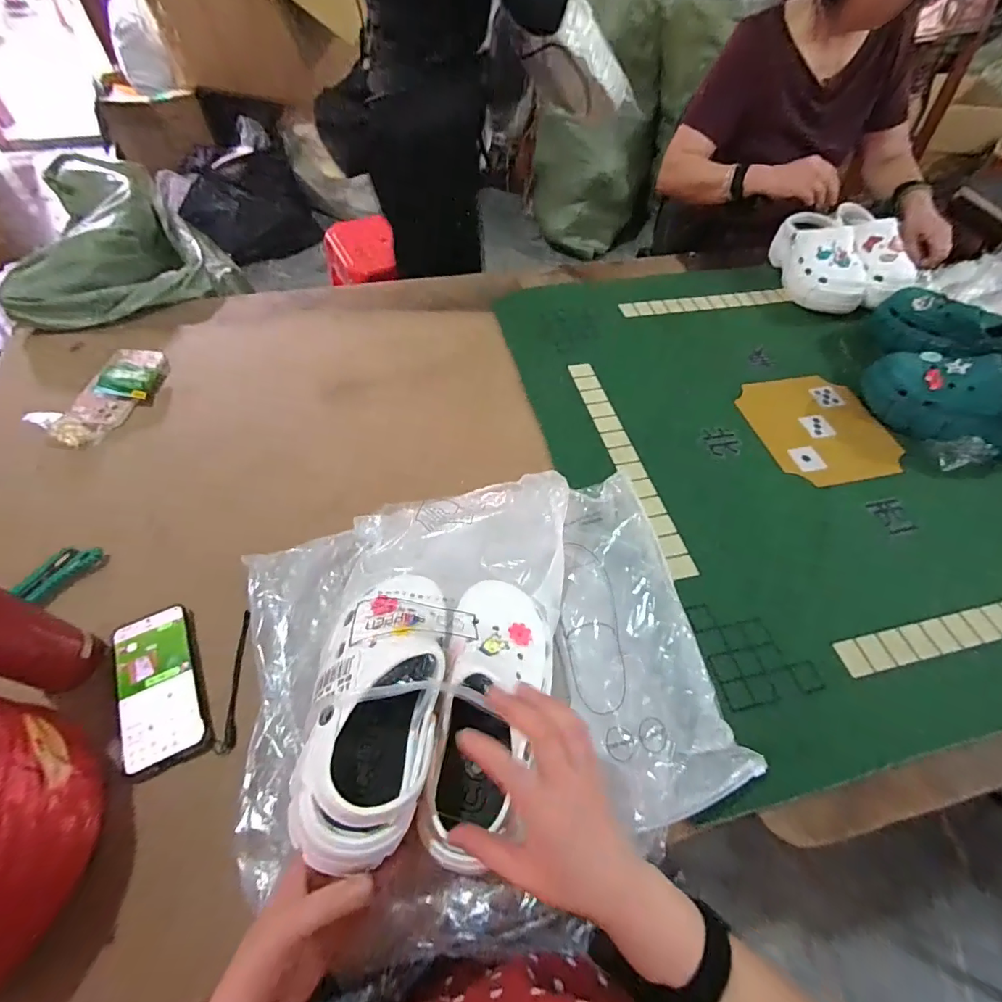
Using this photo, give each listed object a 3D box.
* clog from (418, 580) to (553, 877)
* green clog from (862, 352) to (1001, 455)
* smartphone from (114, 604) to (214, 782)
[{"bbox_3d":[-0.011,0.177,0.432,0.098,0.075,0.243,12,56,6],"label":"clog"},{"bbox_3d":[0.723,-0.148,0.743,0.267,0.100,0.105,16,57,8],"label":"green clog"},{"bbox_3d":[-0.351,0.189,0.498,0.079,0.016,0.162,-23,60,-17],"label":"smartphone"}]

